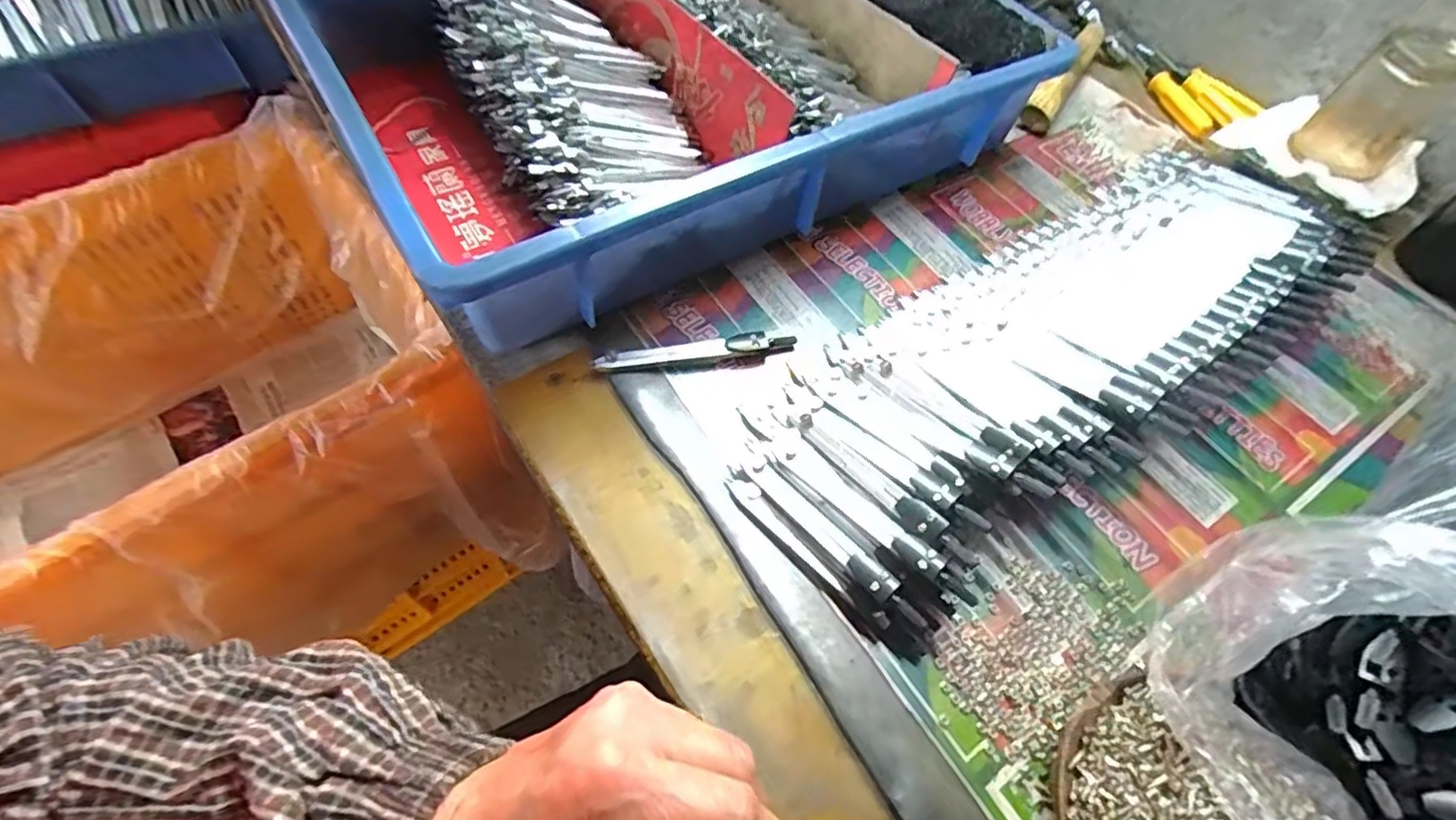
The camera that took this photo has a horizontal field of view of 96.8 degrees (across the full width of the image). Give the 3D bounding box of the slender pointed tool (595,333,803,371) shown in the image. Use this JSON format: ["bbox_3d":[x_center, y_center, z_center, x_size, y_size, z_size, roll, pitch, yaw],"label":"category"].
[{"bbox_3d":[-0.017,-0.033,0.358,0.112,0.010,0.012,-10,59,-10],"label":"slender pointed tool"}]

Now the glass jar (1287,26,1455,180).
[{"bbox_3d":[0.436,-0.202,0.432,0.051,0.074,0.060,-37,67,-23],"label":"glass jar"}]

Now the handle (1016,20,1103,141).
[{"bbox_3d":[0.268,-0.263,0.512,0.023,0.029,0.132,32,61,15],"label":"handle"}]

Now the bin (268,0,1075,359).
[{"bbox_3d":[-0.027,-0.228,0.431,0.410,0.087,0.290,-27,64,-19],"label":"bin"}]

